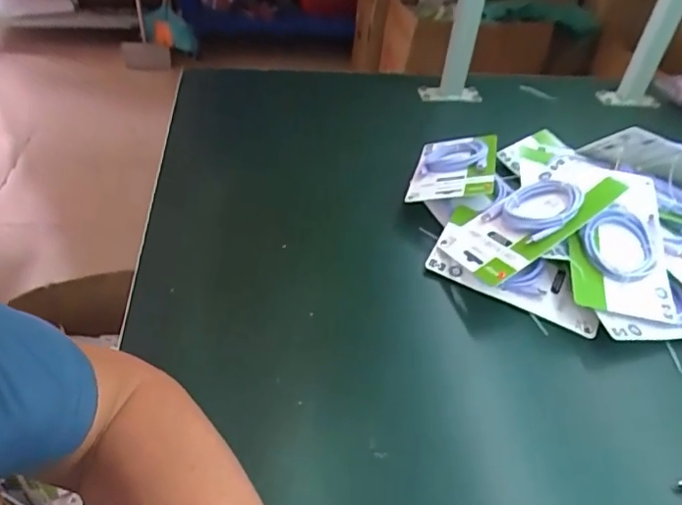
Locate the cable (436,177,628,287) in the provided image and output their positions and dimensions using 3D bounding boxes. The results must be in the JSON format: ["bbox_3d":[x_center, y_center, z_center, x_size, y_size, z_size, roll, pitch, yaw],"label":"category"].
[{"bbox_3d":[0.190,-0.037,0.578,0.160,0.018,0.112,-38,36,-2],"label":"cable"}]

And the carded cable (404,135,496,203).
[{"bbox_3d":[0.144,-0.112,0.692,0.101,0.021,0.164,-5,36,22],"label":"carded cable"}]

